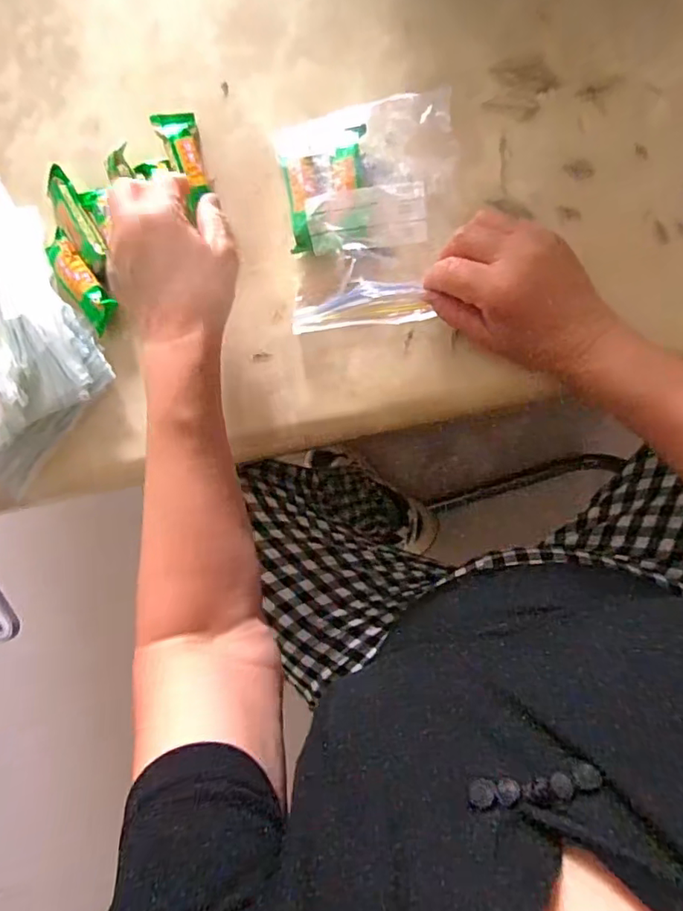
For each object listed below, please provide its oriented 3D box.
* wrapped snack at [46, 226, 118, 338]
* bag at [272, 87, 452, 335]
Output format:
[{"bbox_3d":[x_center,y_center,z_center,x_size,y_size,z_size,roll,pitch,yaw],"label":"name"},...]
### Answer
[{"bbox_3d":[-0.206,-0.138,0.424,0.024,0.010,0.080,-31,87,9],"label":"wrapped snack"},{"bbox_3d":[0.018,-0.175,0.388,0.119,0.025,0.155,-3,91,9],"label":"bag"}]

